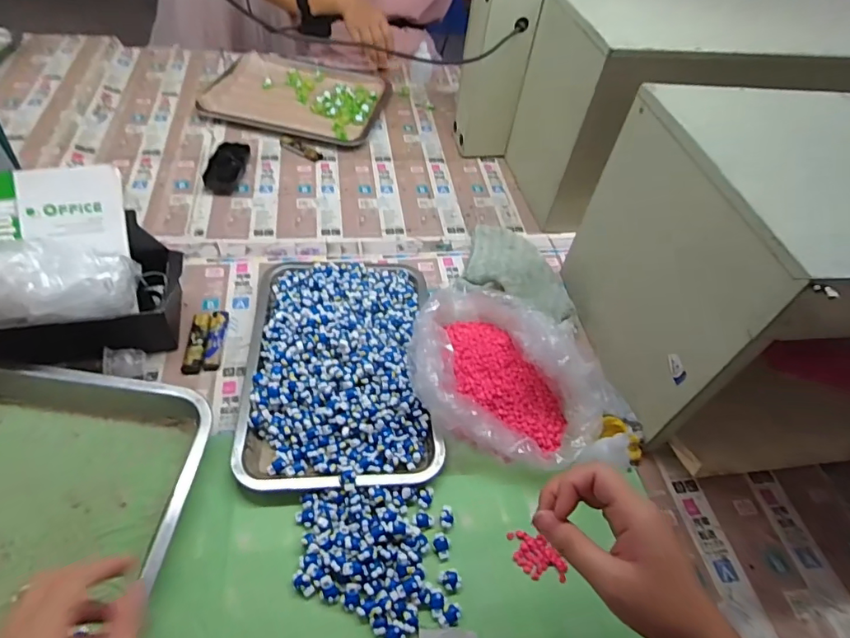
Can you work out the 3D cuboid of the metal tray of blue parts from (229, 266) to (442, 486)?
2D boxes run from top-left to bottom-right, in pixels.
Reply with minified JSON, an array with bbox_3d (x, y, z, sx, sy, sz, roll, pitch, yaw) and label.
[{"bbox_3d":[-0.094,0.039,0.562,0.201,0.049,0.291,0,49,-7],"label":"metal tray of blue parts"}]

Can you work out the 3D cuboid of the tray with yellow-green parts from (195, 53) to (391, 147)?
[{"bbox_3d":[-0.234,-0.426,0.946,0.304,0.031,0.256,12,49,4],"label":"tray with yellow-green parts"}]

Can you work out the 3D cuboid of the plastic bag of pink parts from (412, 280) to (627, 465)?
[{"bbox_3d":[0.109,0.045,0.551,0.240,0.077,0.217,13,49,4],"label":"plastic bag of pink parts"}]

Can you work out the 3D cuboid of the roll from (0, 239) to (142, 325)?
[{"bbox_3d":[-0.374,-0.036,0.497,0.138,0.079,0.077,-7,52,-13],"label":"roll"}]

